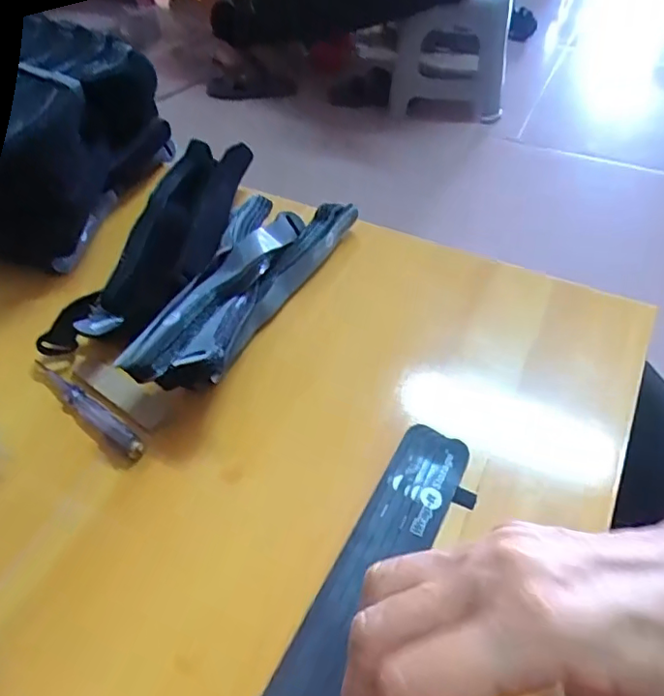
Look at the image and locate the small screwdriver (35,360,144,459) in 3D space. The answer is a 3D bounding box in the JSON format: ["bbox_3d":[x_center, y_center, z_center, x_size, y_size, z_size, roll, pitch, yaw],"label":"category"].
[{"bbox_3d":[-0.169,0.039,0.390,0.118,0.013,0.015,34,61,24],"label":"small screwdriver"}]

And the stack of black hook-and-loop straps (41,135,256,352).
[{"bbox_3d":[-0.135,-0.090,0.466,0.076,0.040,0.253,19,56,16],"label":"stack of black hook-and-loop straps"}]

